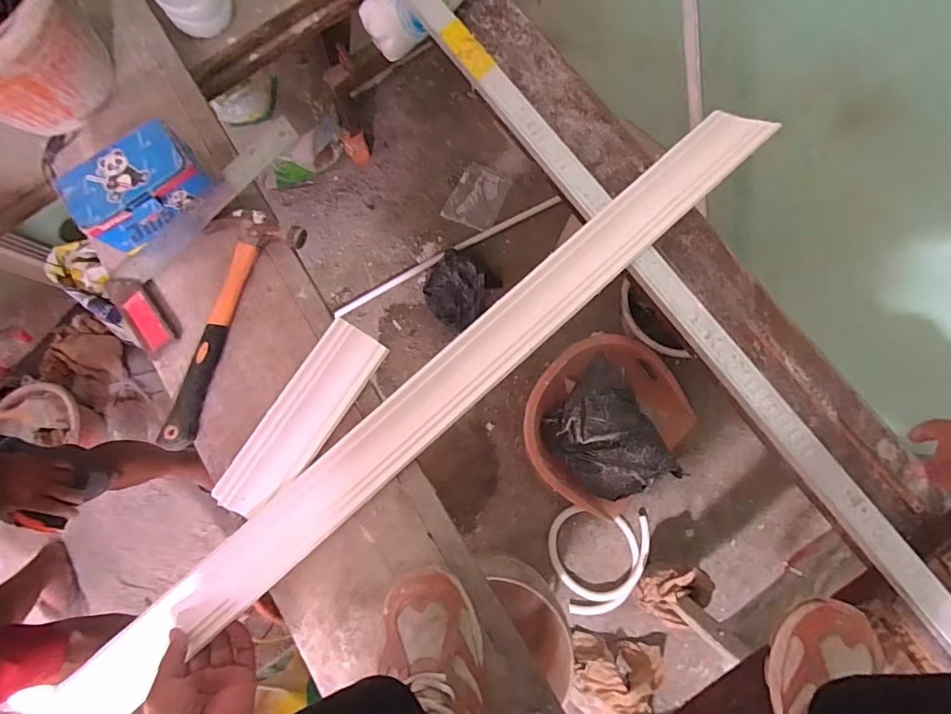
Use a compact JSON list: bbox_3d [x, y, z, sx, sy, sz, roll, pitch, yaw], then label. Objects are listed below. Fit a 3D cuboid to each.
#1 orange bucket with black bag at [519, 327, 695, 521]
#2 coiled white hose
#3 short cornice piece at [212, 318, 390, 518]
[{"bbox_3d":[0.334,0.159,1.224,0.390,0.168,0.423,-1,81,3],"label":"orange bucket with black bag"},{"bbox_3d":[0.324,0.535,1.258,0.258,0.031,0.269,3,81,4],"label":"coiled white hose"},{"bbox_3d":[-0.195,0.072,0.540,0.067,0.020,0.237,32,84,8],"label":"short cornice piece"}]

